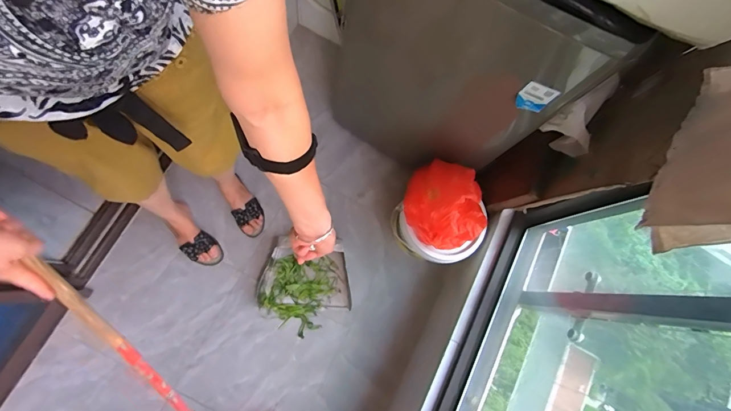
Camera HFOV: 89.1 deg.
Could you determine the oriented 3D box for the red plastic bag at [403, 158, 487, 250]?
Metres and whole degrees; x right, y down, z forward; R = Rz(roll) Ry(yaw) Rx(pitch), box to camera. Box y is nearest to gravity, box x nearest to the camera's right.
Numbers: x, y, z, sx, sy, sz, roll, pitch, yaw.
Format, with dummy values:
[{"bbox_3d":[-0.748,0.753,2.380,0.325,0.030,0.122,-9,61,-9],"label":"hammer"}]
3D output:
[{"bbox_3d":[0.218,-0.017,1.024,0.207,0.130,0.259,-21,76,-5],"label":"red plastic bag"}]

